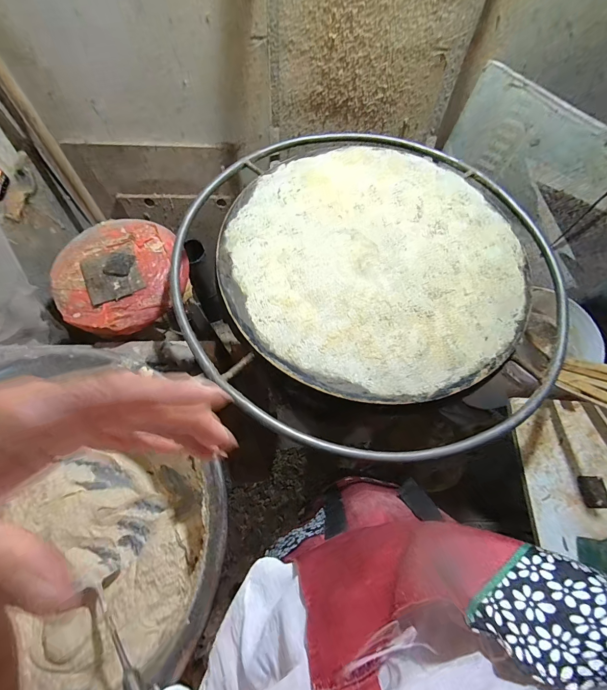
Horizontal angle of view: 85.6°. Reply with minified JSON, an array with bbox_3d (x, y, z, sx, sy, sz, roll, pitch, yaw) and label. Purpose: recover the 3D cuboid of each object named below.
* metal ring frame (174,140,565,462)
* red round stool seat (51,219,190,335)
[{"bbox_3d":[0.143,-0.182,0.705,0.837,0.042,0.813,-4,66,-4],"label":"metal ring frame"},{"bbox_3d":[-0.459,-0.172,0.815,0.289,0.063,0.298,14,64,3],"label":"red round stool seat"}]

